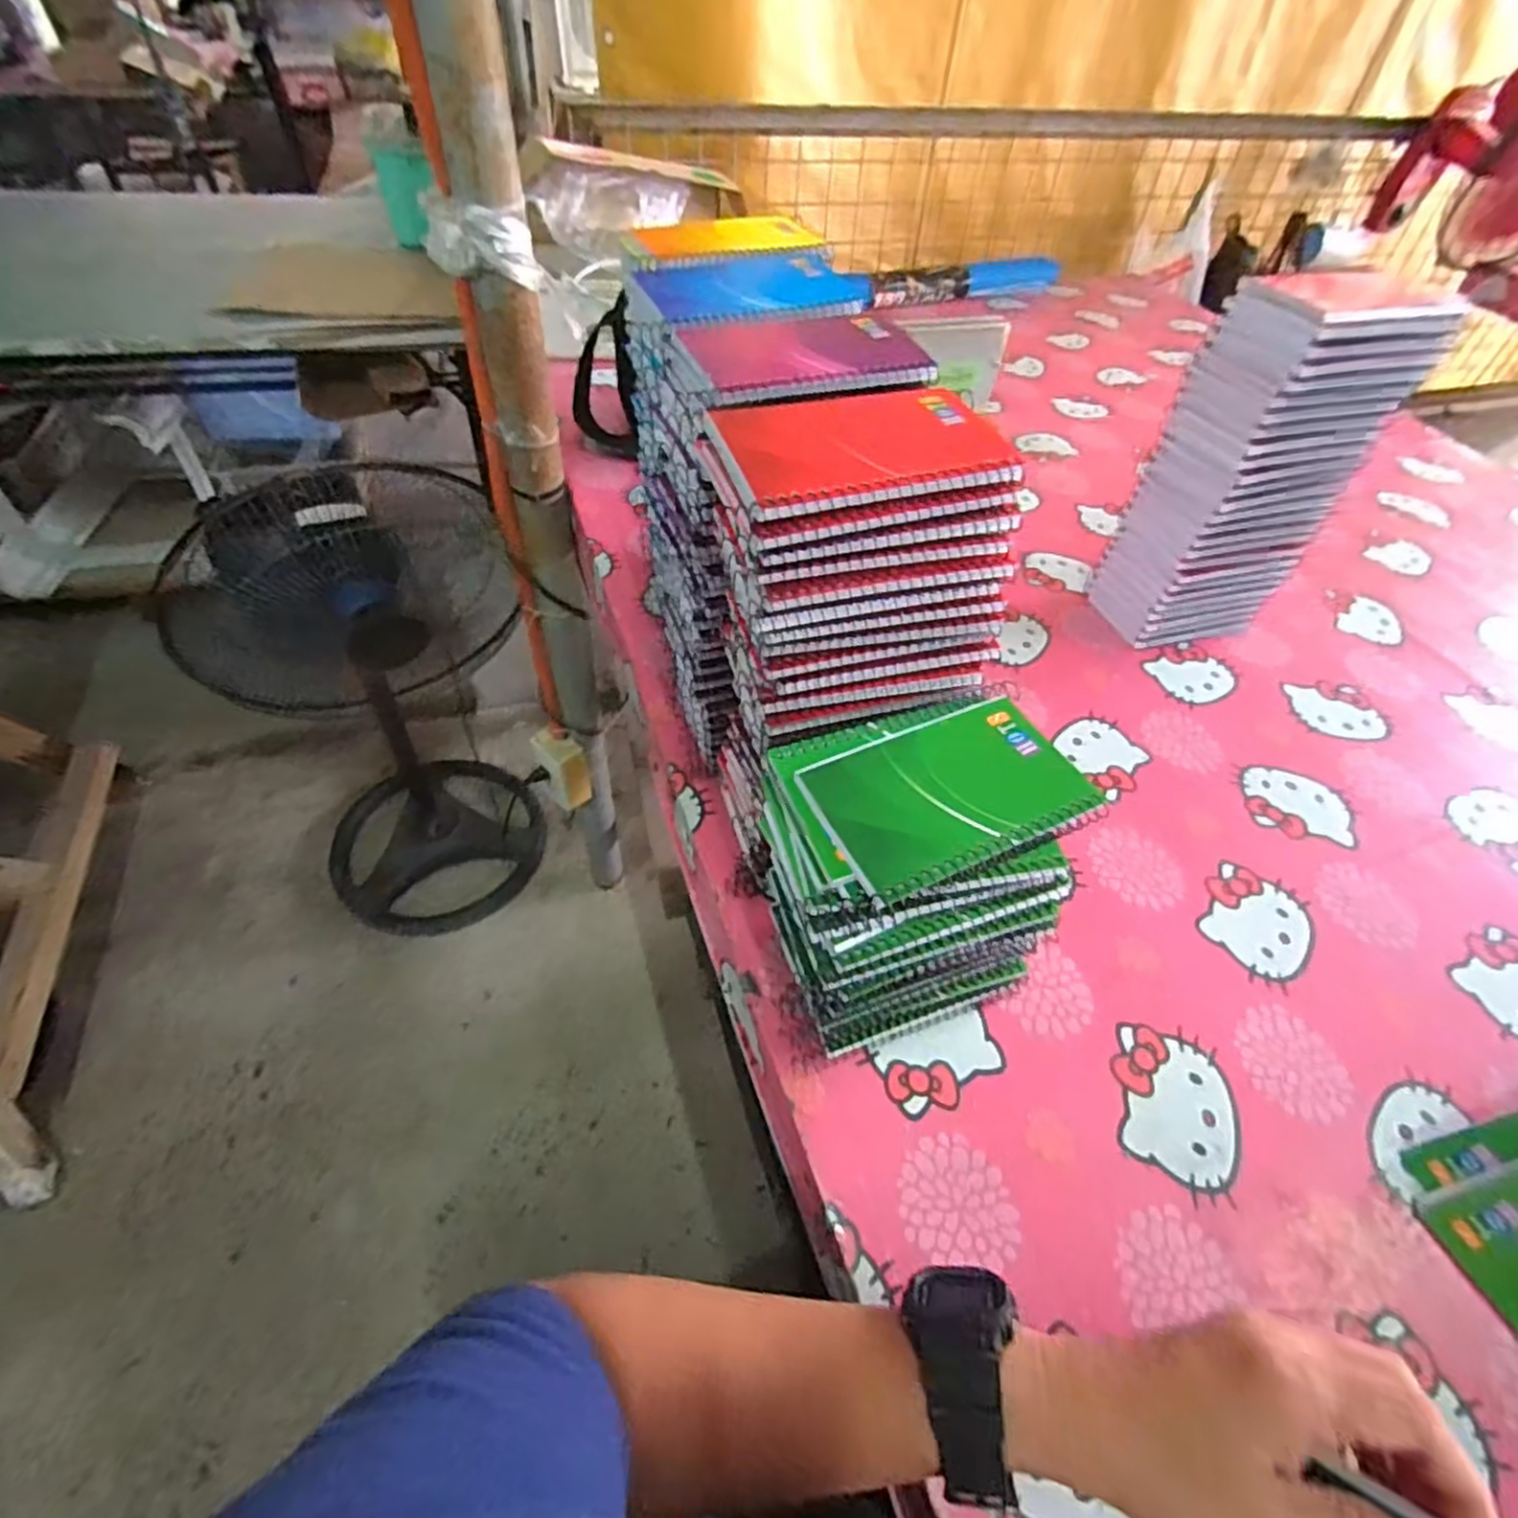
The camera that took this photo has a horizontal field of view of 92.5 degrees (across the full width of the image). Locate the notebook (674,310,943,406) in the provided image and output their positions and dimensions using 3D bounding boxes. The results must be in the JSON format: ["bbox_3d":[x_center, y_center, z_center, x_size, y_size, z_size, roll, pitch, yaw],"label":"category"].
[{"bbox_3d":[0.027,-0.230,0.409,0.132,0.007,0.105,-12,52,-14],"label":"notebook"}]

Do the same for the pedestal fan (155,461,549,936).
[{"bbox_3d":[-0.632,-0.119,1.244,0.441,0.755,0.482,-20,55,-20],"label":"pedestal fan"}]

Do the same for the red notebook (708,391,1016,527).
[{"bbox_3d":[0.048,-0.150,0.348,0.132,0.011,0.087,-11,52,-13],"label":"red notebook"}]

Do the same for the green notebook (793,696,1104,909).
[{"bbox_3d":[0.096,0.016,0.358,0.132,0.008,0.082,-18,54,-18],"label":"green notebook"}]

